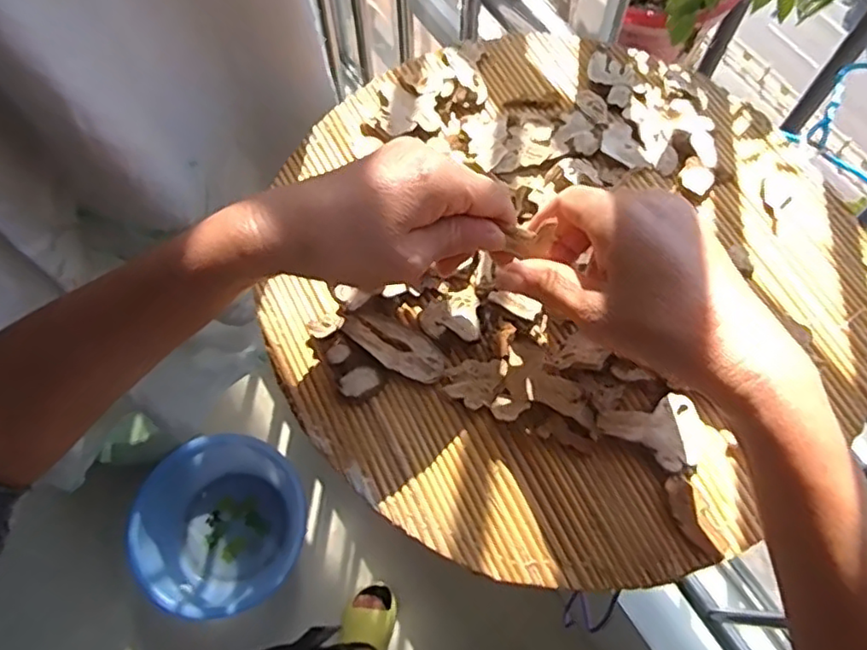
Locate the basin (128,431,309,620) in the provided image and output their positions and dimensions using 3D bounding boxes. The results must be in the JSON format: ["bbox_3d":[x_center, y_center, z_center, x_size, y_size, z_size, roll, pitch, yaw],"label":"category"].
[{"bbox_3d":[-0.456,0.437,1.407,0.352,0.157,0.349,0,68,1],"label":"basin"}]

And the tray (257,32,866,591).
[{"bbox_3d":[0.076,-0.044,0.395,0.354,0.030,0.354,0,68,1],"label":"tray"}]

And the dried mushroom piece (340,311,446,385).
[{"bbox_3d":[-0.022,0.010,0.365,0.062,0.004,0.028,38,73,15],"label":"dried mushroom piece"}]

